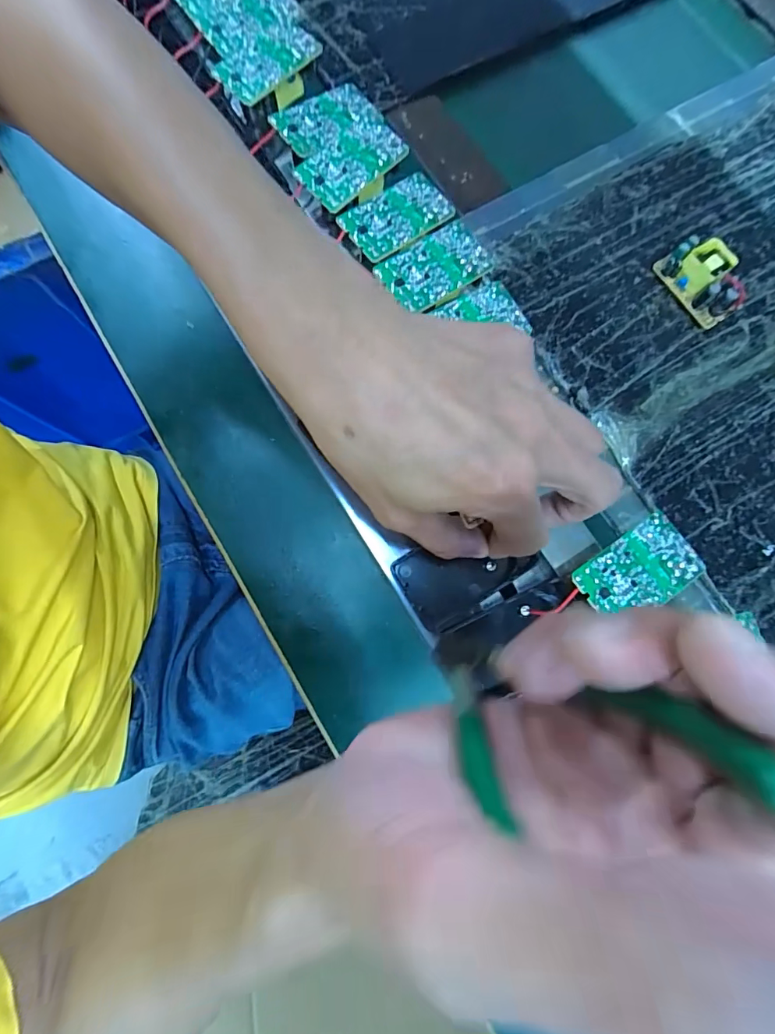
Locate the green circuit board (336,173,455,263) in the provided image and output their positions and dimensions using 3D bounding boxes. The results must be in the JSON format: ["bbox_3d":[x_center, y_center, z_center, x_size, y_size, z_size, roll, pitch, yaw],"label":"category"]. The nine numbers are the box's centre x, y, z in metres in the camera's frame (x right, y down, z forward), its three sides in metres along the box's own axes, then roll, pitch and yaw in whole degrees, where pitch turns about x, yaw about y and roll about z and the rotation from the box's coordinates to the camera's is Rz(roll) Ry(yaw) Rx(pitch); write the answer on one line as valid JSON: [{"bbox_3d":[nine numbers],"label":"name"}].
[{"bbox_3d":[0.006,-0.176,0.267,0.062,0.007,0.036,-32,81,-8],"label":"green circuit board"}]

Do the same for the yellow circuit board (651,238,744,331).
[{"bbox_3d":[0.231,-0.174,0.330,0.034,0.024,0.061,-33,80,-5],"label":"yellow circuit board"}]

